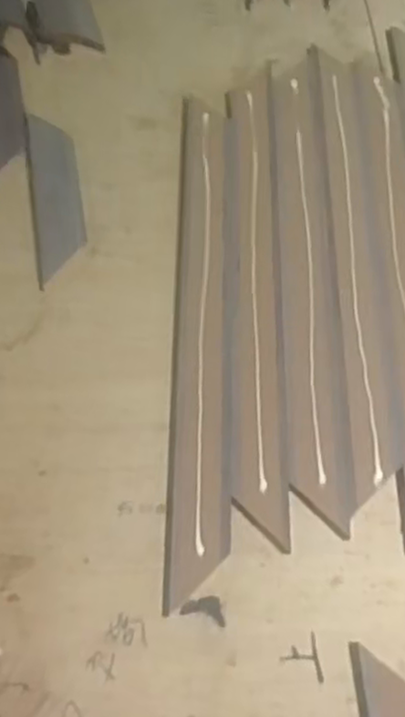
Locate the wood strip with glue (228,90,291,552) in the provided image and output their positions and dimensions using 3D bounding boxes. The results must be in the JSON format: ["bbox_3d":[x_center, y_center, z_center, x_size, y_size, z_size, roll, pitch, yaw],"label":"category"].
[{"bbox_3d":[0.047,-0.073,0.663,0.044,0.006,0.465,-1,61,2],"label":"wood strip with glue"}]

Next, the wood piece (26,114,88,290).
[{"bbox_3d":[-0.147,-0.165,0.725,0.050,0.007,0.207,-10,61,-3],"label":"wood piece"}]

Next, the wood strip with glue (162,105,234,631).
[{"bbox_3d":[0.001,-0.046,0.653,0.047,0.007,0.494,0,61,3],"label":"wood strip with glue"}]

